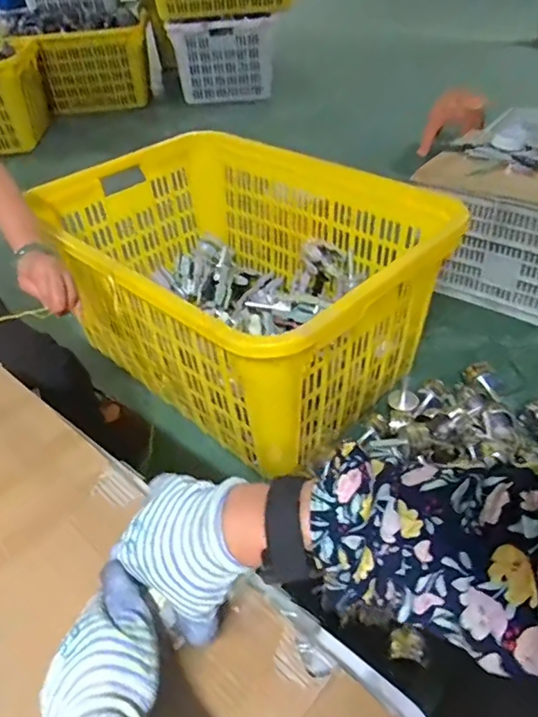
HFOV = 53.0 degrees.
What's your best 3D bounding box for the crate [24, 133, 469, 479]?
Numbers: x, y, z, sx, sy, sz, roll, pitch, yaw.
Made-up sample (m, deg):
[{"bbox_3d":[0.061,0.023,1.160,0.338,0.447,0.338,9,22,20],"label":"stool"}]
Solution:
[{"bbox_3d":[-0.075,-0.187,1.223,0.844,0.394,0.649,30,51,34],"label":"crate"}]

